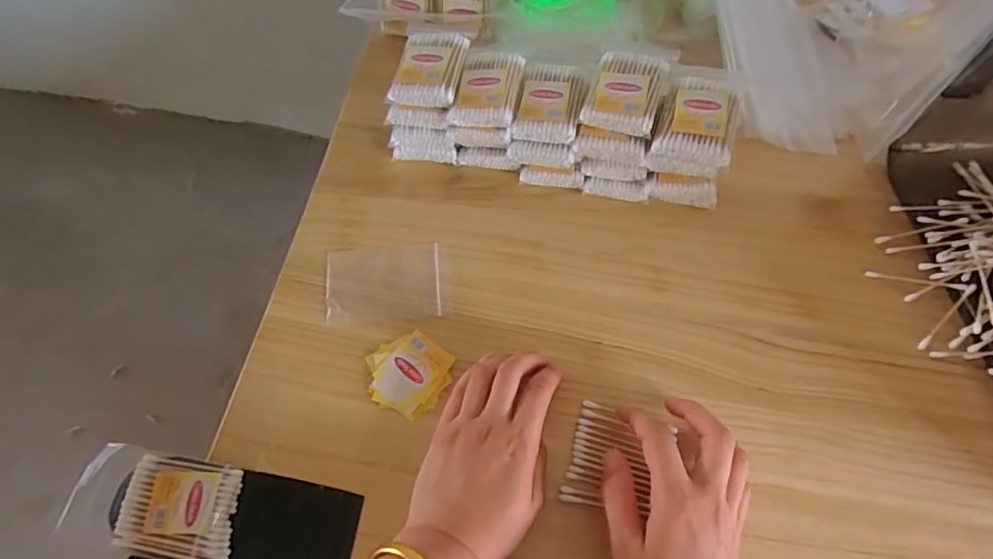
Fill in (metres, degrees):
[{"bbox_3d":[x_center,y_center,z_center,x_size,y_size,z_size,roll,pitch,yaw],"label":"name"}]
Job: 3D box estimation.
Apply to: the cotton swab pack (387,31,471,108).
[{"bbox_3d":[-0.058,-0.186,0.451,0.055,0.017,0.076,11,65,4],"label":"cotton swab pack"}]

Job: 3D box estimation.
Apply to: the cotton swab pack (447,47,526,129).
[{"bbox_3d":[-0.006,-0.166,0.449,0.053,0.017,0.074,12,65,4],"label":"cotton swab pack"}]

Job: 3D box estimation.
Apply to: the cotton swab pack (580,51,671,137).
[{"bbox_3d":[0.107,-0.155,0.426,0.056,0.014,0.071,19,66,7],"label":"cotton swab pack"}]

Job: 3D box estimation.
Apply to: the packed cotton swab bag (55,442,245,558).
[{"bbox_3d":[-0.235,0.155,0.359,0.111,0.014,0.062,10,67,4],"label":"packed cotton swab bag"}]

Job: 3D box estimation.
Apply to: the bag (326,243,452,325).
[{"bbox_3d":[-0.091,0.002,0.440,0.103,0.004,0.065,-4,67,-2],"label":"bag"}]

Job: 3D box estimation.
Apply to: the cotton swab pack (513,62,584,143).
[{"bbox_3d":[0.045,-0.152,0.443,0.050,0.016,0.072,10,65,3],"label":"cotton swab pack"}]

